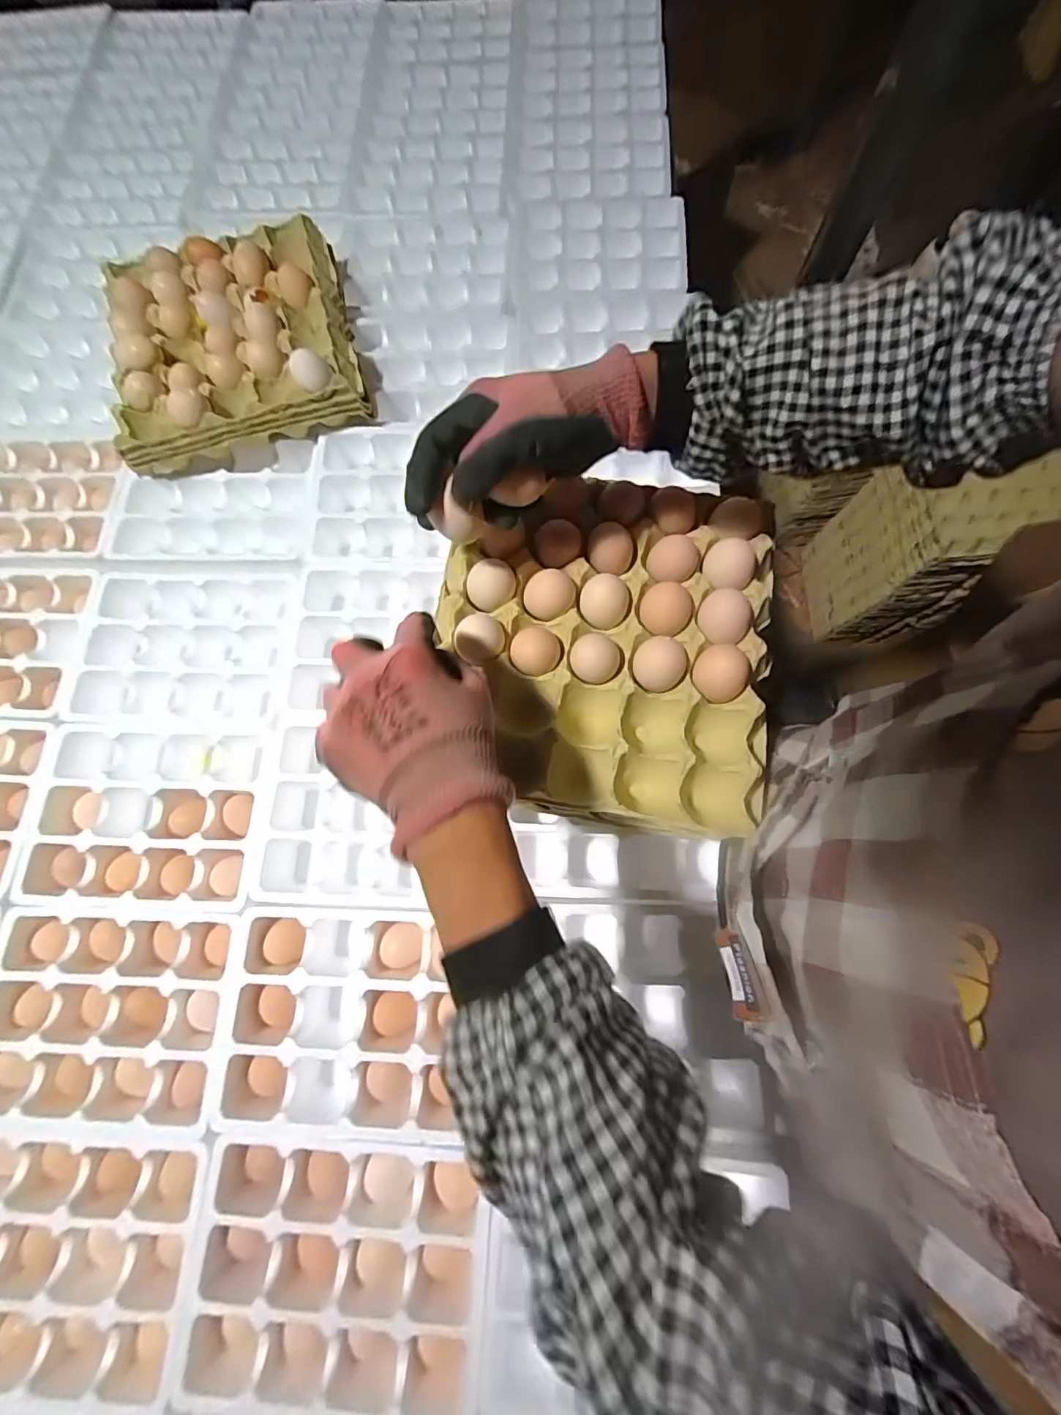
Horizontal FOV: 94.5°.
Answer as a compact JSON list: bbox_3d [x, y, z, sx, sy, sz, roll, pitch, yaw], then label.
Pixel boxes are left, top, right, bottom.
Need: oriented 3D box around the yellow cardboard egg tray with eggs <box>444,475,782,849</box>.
[{"bbox_3d":[0.059,-0.053,0.409,0.271,0.051,0.277,9,75,4],"label":"yellow cardboard egg tray with eggs"}]

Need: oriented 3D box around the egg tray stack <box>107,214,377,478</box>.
[{"bbox_3d":[-0.369,-0.454,0.619,0.284,0.083,0.285,-17,76,-1],"label":"egg tray stack"}]

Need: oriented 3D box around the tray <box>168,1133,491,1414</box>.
[{"bbox_3d":[-0.158,0.470,0.420,0.238,0.049,0.185,2,77,4],"label":"tray"}]

